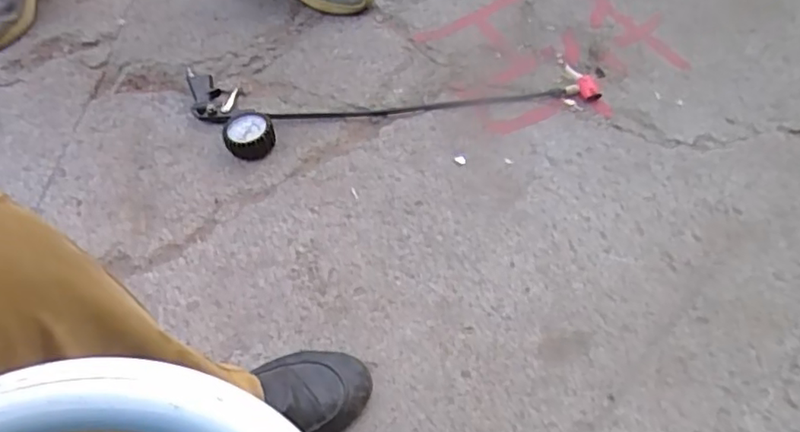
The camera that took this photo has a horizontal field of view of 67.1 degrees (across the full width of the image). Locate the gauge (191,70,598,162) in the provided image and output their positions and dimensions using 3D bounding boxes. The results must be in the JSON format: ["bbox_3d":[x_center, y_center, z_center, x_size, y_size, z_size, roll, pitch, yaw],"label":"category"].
[{"bbox_3d":[-0.015,-0.207,0.955,0.638,0.039,0.201,-8,56,-3],"label":"gauge"}]

